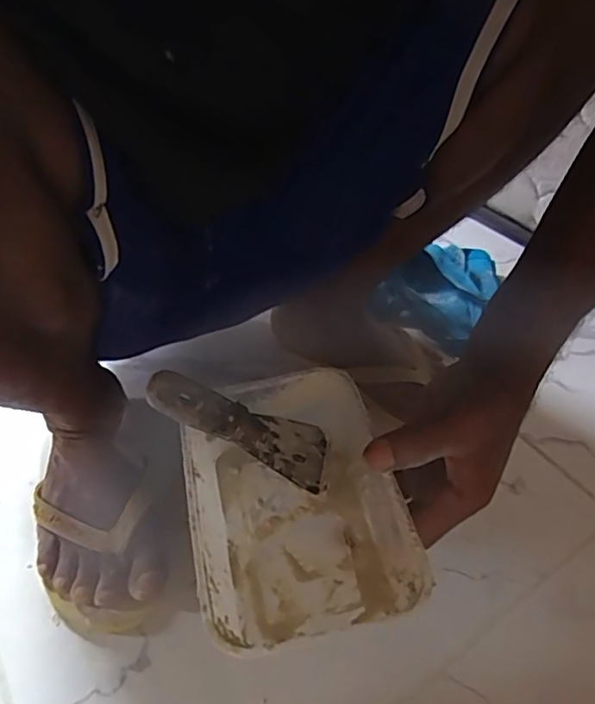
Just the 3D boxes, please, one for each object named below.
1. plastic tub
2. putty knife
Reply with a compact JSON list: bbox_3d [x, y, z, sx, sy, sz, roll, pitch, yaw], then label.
[{"bbox_3d":[-0.008,0.092,0.354,0.118,0.067,0.152,-7,46,-9],"label":"plastic tub"},{"bbox_3d":[-0.037,0.049,0.373,0.128,0.013,0.046,28,41,-21],"label":"putty knife"}]

